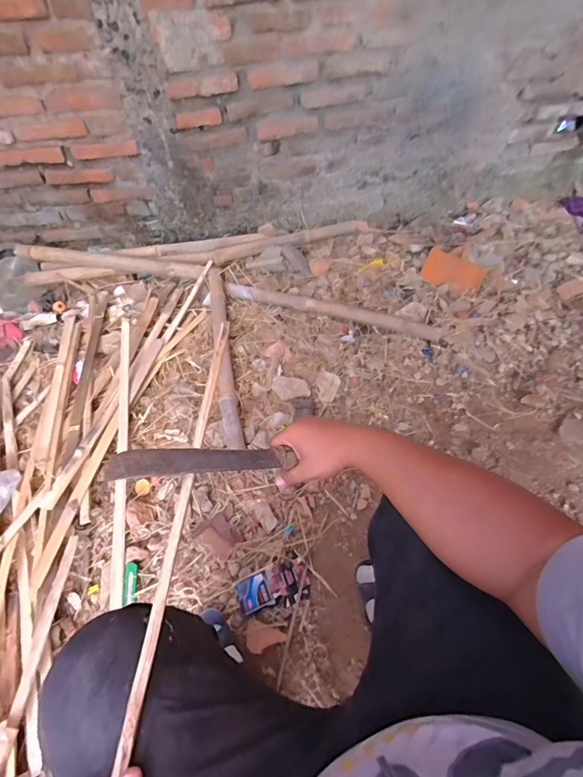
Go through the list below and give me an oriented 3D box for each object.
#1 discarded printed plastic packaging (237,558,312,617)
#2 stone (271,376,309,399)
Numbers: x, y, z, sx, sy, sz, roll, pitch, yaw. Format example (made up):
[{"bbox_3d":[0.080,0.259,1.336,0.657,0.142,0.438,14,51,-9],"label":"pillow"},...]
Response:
[{"bbox_3d":[-0.032,0.403,0.788,0.143,0.016,0.077,-18,59,-15],"label":"discarded printed plastic packaging"},{"bbox_3d":[-0.005,0.000,1.054,0.109,0.022,0.060,10,87,20],"label":"stone"}]

